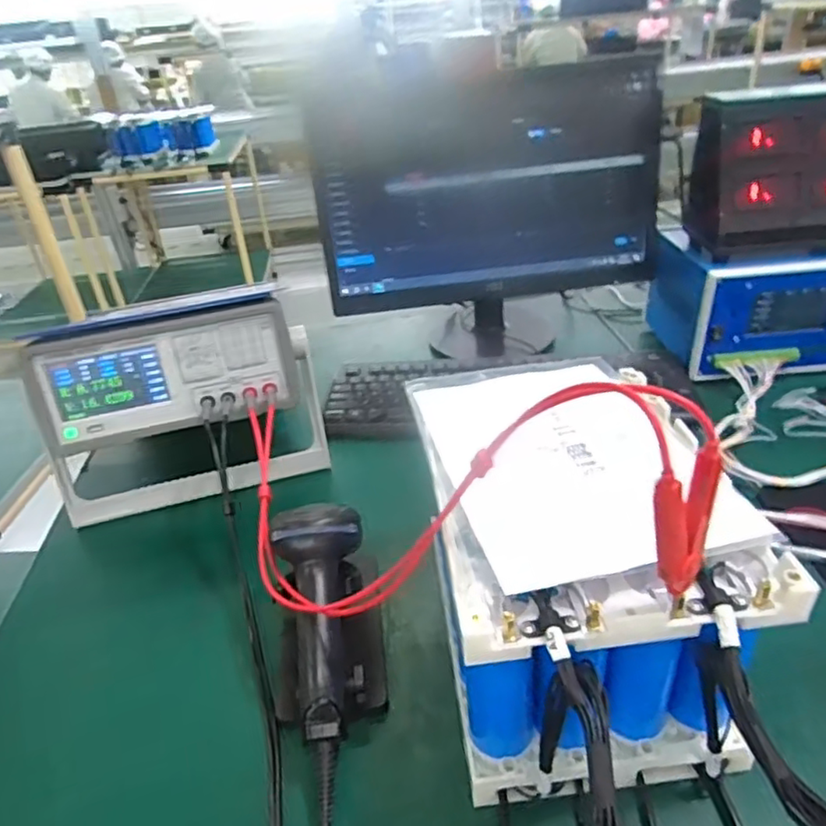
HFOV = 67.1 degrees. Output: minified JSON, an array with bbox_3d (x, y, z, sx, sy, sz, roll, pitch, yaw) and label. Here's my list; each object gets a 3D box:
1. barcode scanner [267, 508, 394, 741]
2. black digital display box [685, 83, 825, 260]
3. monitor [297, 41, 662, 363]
[{"bbox_3d":[-0.056,0.149,0.448,0.076,0.114,0.153,-9,33,-4],"label":"barcode scanner"},{"bbox_3d":[0.424,-0.274,0.689,0.201,0.151,0.086,-2,33,6],"label":"black digital display box"},{"bbox_3d":[0.097,-0.265,0.862,0.439,0.340,0.163,-6,33,0],"label":"monitor"}]

